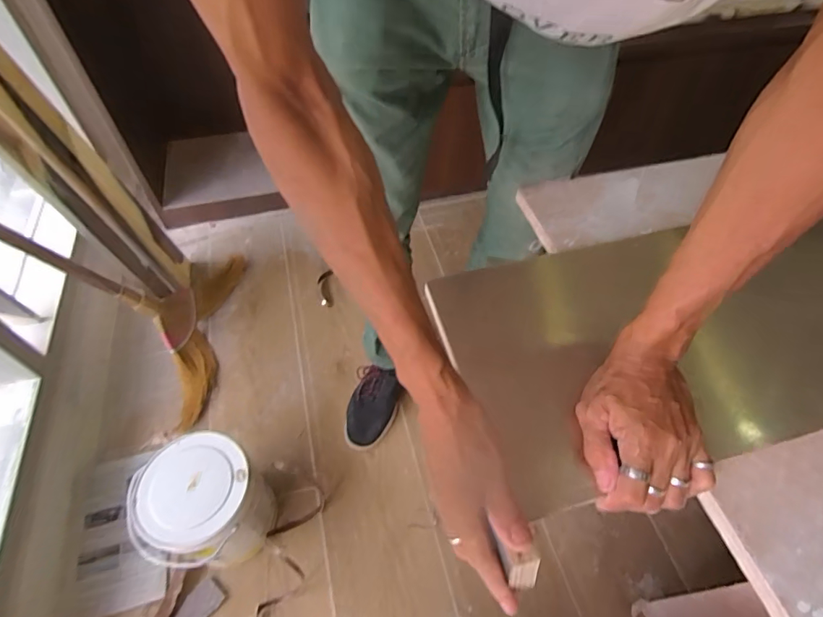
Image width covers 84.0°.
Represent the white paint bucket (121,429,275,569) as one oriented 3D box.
[{"bbox_3d":[-0.338,0.339,0.779,0.170,0.209,0.170,0,53,0],"label":"white paint bucket"}]

